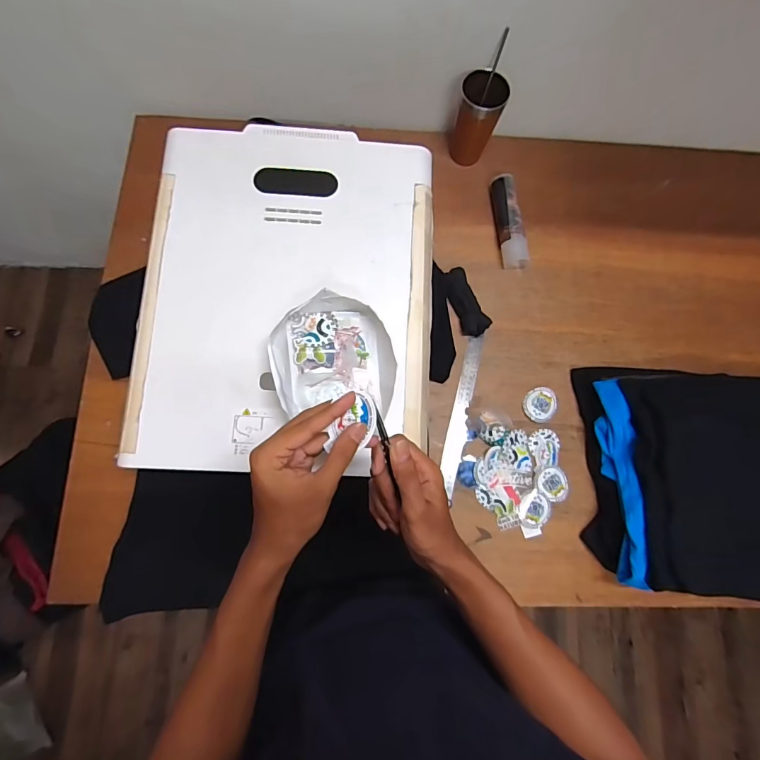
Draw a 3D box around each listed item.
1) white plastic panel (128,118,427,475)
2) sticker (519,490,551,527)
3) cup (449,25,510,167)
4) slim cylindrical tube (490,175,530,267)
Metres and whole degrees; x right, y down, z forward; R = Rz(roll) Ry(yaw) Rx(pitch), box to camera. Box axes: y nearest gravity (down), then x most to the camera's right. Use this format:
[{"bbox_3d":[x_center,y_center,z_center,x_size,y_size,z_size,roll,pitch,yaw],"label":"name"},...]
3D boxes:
[{"bbox_3d":[-0.125,-0.130,0.584,0.396,0.027,0.498,2,78,-1],"label":"white plastic panel"},{"bbox_3d":[0.261,0.219,0.694,0.051,0.005,0.061,23,78,0],"label":"sticker"},{"bbox_3d":[0.181,-0.498,0.753,0.078,0.180,0.104,13,78,-1],"label":"cup"},{"bbox_3d":[0.244,-0.302,0.789,0.044,0.055,0.179,-8,79,-7],"label":"slim cylindrical tube"}]

